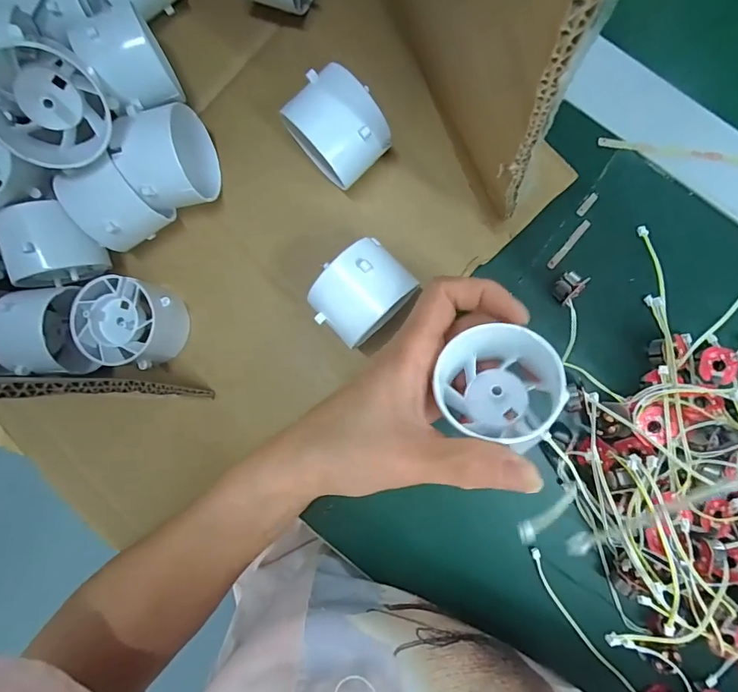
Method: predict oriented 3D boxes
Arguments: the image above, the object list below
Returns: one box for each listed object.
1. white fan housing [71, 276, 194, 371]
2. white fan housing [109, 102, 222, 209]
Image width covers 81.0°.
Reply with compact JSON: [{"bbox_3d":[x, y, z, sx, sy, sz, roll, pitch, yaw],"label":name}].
[{"bbox_3d":[-0.134,-0.013,0.245,0.049,0.034,0.047,1,94,9],"label":"white fan housing"},{"bbox_3d":[-0.108,-0.100,0.236,0.038,0.048,0.050,-7,91,3],"label":"white fan housing"}]

